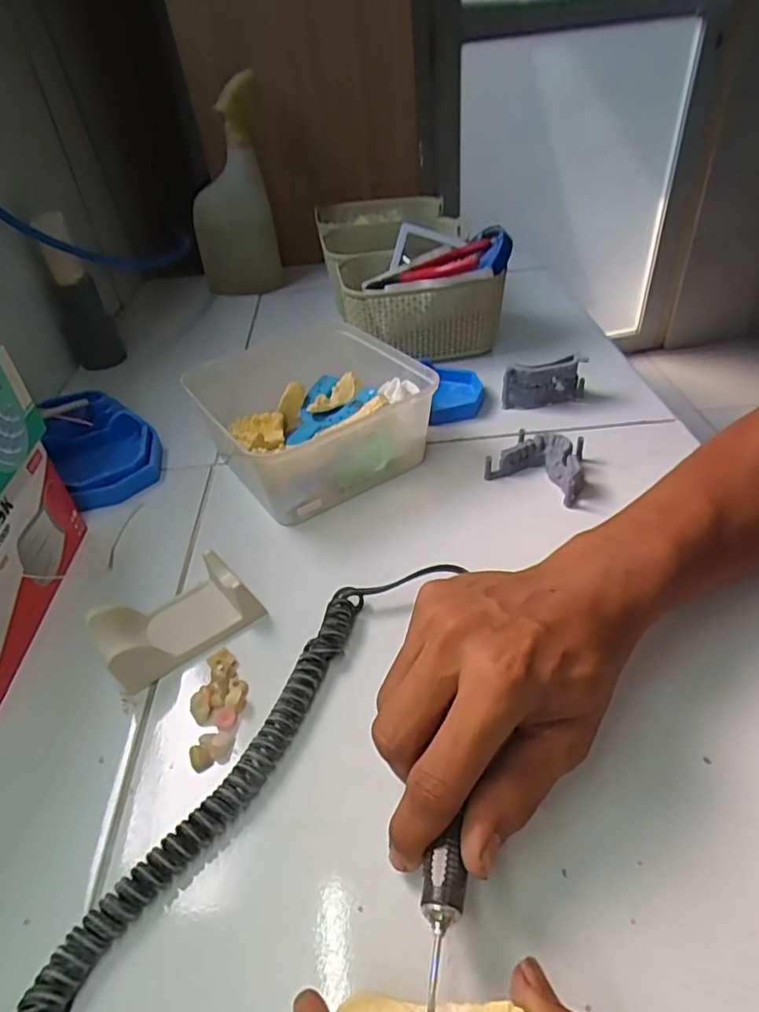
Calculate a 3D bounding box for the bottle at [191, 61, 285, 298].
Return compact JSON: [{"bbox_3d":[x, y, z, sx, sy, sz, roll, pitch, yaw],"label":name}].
[{"bbox_3d":[-0.183,-0.379,0.714,0.103,0.219,0.050,-14,40,-10],"label":"bottle"}]

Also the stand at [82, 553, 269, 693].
[{"bbox_3d":[-0.122,0.065,0.349,0.088,0.030,0.049,-30,45,-26],"label":"stand"}]

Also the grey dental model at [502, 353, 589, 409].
[{"bbox_3d":[0.149,-0.109,0.517,0.074,0.046,0.015,-8,40,-2],"label":"grey dental model"}]

